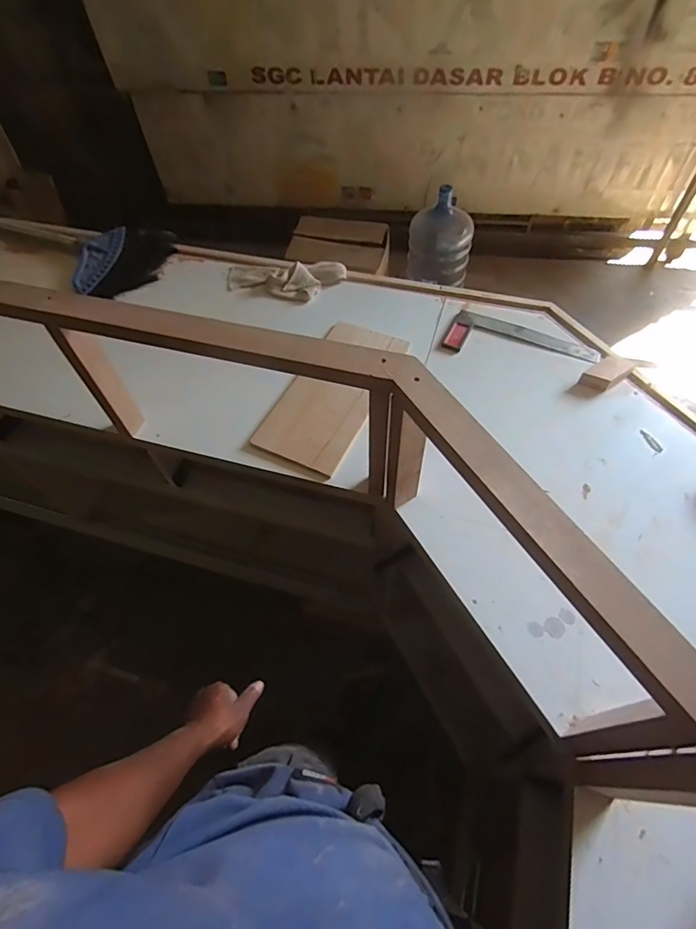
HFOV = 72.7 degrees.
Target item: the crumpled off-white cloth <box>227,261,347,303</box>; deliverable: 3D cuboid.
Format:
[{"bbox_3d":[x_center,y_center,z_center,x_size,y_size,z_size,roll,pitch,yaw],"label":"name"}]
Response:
[{"bbox_3d":[-0.153,-0.446,1.128,0.290,0.037,0.124,3,56,4],"label":"crumpled off-white cloth"}]

